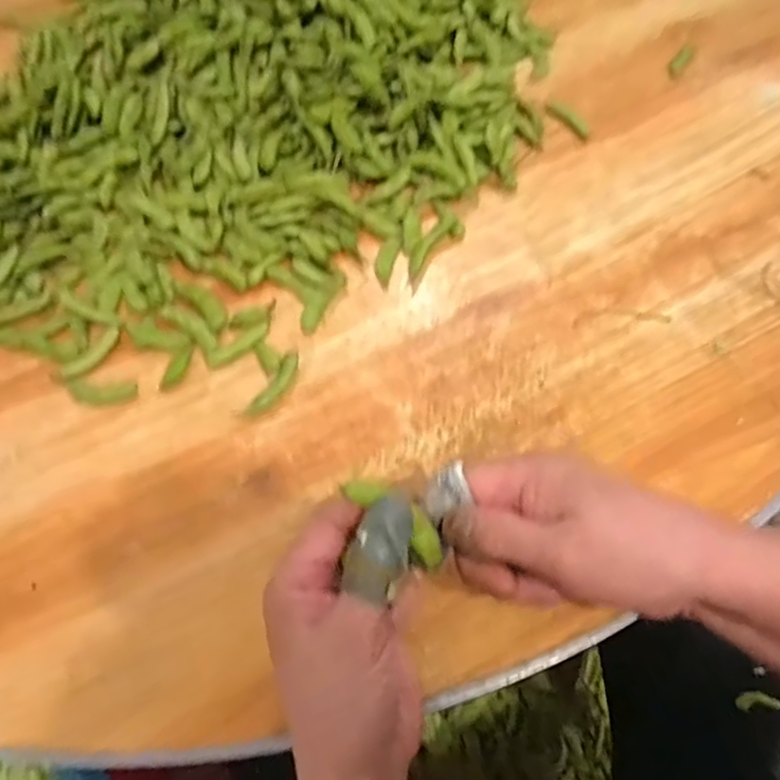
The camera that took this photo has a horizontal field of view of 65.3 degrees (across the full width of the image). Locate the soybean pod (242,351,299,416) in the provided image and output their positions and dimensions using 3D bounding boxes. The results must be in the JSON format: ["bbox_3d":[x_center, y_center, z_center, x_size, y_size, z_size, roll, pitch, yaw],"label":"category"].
[{"bbox_3d":[-0.073,-0.004,0.388,0.014,0.004,0.051,25,65,17],"label":"soybean pod"}]

